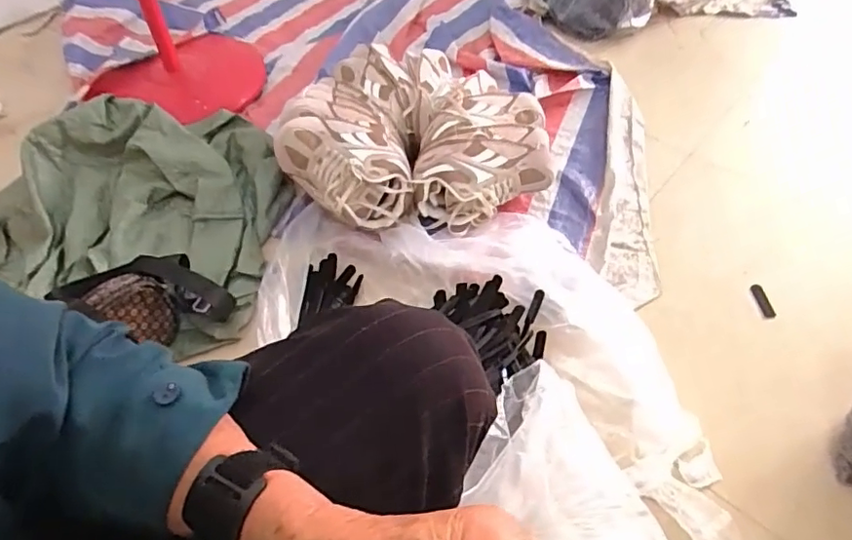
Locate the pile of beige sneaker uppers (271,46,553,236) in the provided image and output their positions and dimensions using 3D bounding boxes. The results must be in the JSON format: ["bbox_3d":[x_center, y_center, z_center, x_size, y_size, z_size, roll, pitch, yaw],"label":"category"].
[{"bbox_3d":[-0.009,-0.250,1.020,0.468,0.140,0.402,7,54,5],"label":"pile of beige sneaker uppers"}]

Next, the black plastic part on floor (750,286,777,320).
[{"bbox_3d":[0.539,0.050,0.873,0.021,0.006,0.062,-1,54,0],"label":"black plastic part on floor"}]

